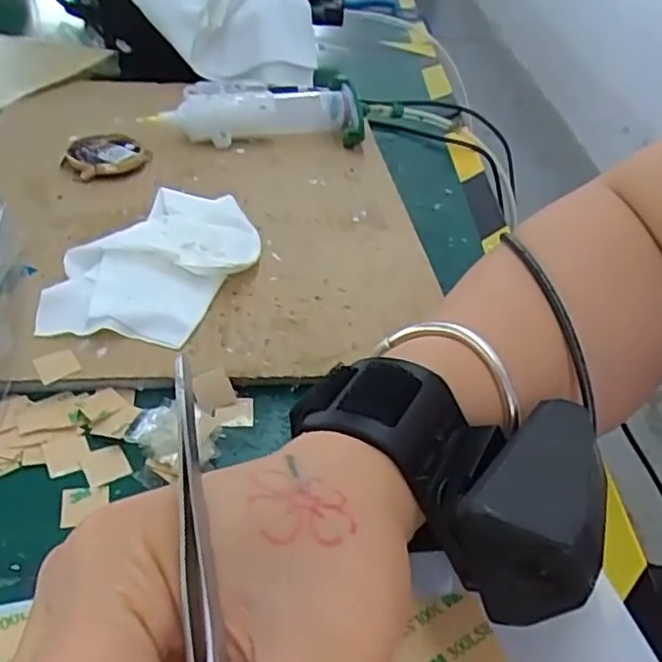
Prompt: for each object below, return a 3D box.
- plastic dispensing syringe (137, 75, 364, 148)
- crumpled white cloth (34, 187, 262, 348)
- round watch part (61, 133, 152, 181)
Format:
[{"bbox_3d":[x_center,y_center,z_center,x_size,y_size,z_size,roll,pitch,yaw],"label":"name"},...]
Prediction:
[{"bbox_3d":[-0.048,-0.144,0.443,0.134,0.032,0.037,-5,40,-14],"label":"plastic dispensing syringe"},{"bbox_3d":[-0.079,-0.035,0.322,0.072,0.016,0.118,14,39,9],"label":"crumpled white cloth"},{"bbox_3d":[-0.134,-0.104,0.402,0.049,0.009,0.041,-12,44,-21],"label":"round watch part"}]

